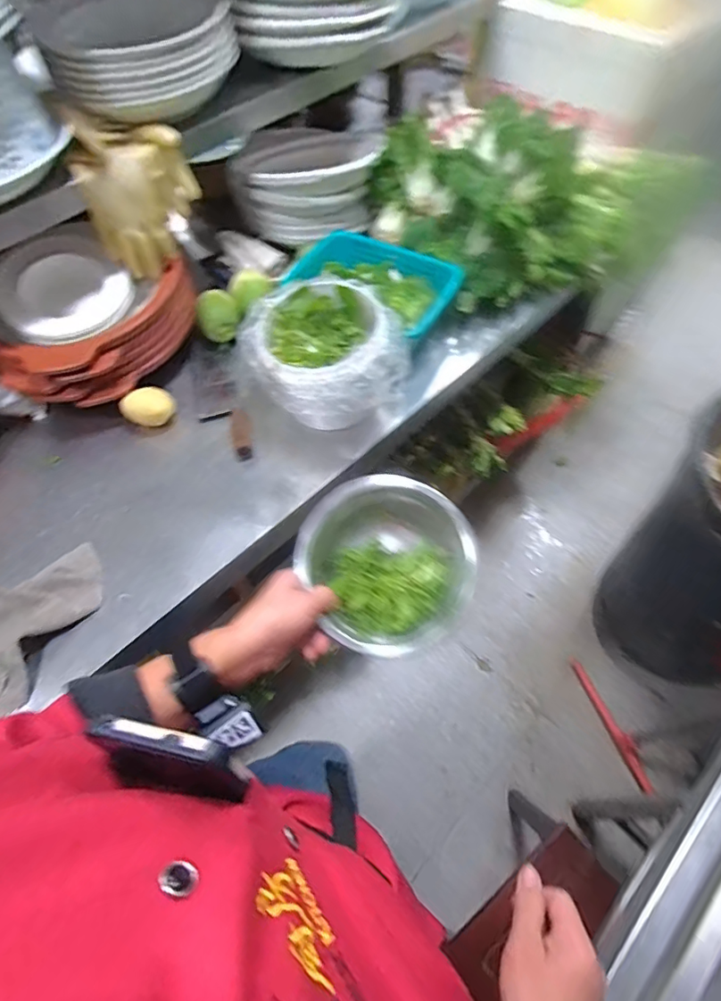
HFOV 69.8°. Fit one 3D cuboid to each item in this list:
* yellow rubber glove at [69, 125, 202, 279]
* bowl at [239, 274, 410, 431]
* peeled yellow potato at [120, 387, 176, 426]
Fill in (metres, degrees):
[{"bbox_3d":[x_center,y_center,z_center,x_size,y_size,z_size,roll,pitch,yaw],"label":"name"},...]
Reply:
[{"bbox_3d":[-0.365,-0.506,0.852,0.092,0.186,0.175,27,64,18],"label":"yellow rubber glove"},{"bbox_3d":[-0.057,-0.229,0.866,0.225,0.164,0.242,-1,59,2],"label":"bowl"},{"bbox_3d":[-0.370,-0.158,0.905,0.084,0.062,0.071,-10,59,-3],"label":"peeled yellow potato"}]

